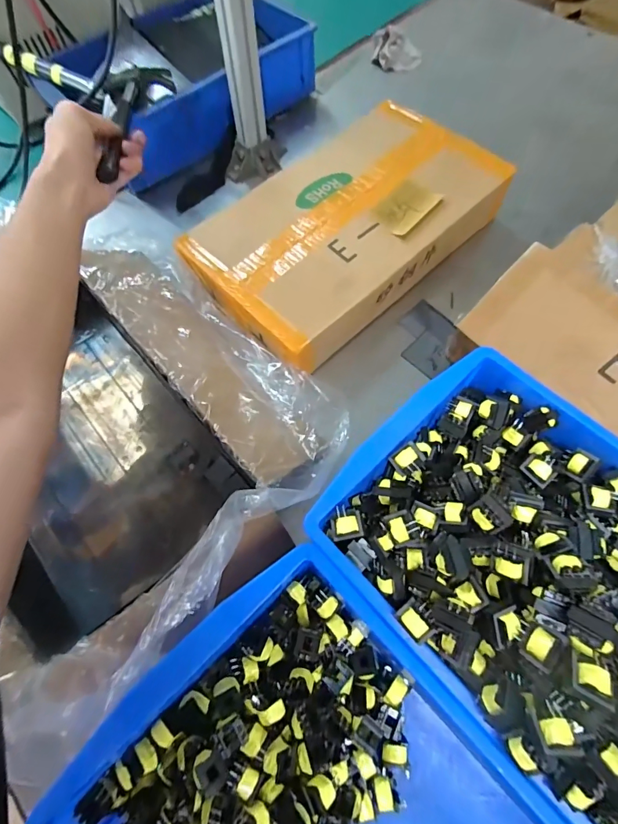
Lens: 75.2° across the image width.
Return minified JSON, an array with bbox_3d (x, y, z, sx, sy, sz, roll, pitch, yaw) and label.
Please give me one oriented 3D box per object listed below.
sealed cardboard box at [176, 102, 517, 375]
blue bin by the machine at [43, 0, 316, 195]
[{"bbox_3d":[0.048,-0.217,0.478,0.357,0.068,0.214,-43,71,-14],"label":"sealed cardboard box"},{"bbox_3d":[-0.185,-0.499,0.600,0.348,0.104,0.214,-36,70,-12],"label":"blue bin by the machine"}]

